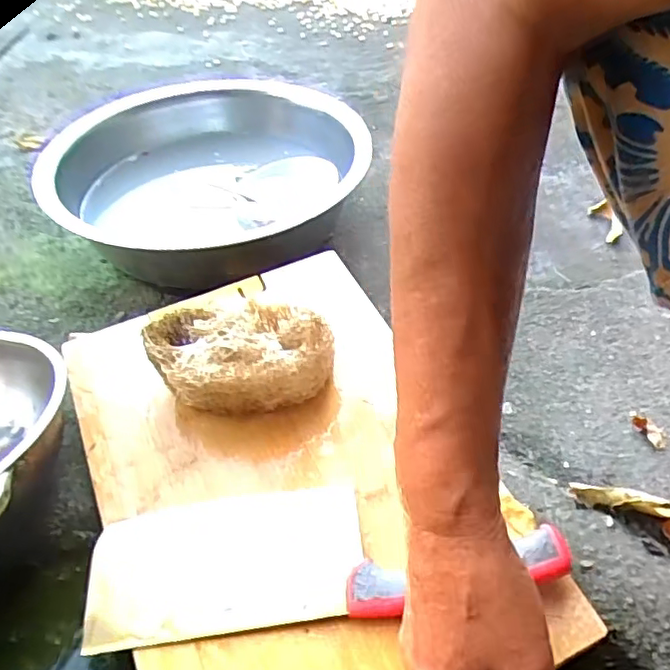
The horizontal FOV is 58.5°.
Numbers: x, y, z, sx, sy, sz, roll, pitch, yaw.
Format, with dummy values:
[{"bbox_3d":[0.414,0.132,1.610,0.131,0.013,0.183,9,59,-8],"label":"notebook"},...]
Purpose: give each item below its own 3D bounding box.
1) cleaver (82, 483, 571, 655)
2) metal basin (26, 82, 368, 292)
[{"bbox_3d":[-0.010,0.141,0.388,0.291,0.034,0.084,-4,42,-3],"label":"cleaver"},{"bbox_3d":[-0.143,-0.175,0.707,0.344,0.116,0.344,-1,44,1],"label":"metal basin"}]

